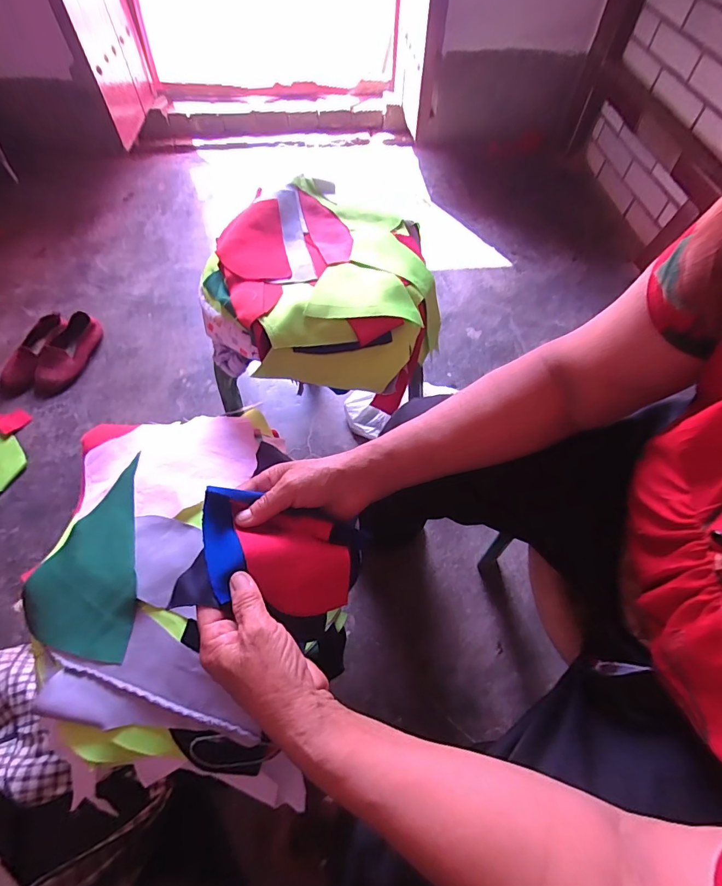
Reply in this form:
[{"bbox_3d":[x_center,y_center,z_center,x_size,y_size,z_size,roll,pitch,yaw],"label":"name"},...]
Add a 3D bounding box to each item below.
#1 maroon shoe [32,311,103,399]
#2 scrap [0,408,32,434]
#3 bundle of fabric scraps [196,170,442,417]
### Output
[{"bbox_3d":[-0.687,-0.209,1.006,0.082,0.062,0.211,9,58,5],"label":"maroon shoe"},{"bbox_3d":[-0.761,-0.048,0.925,0.097,0.014,0.066,-10,58,-6],"label":"scrap"},{"bbox_3d":[-0.046,-0.207,0.568,0.305,0.107,0.303,4,57,2],"label":"bundle of fabric scraps"}]

